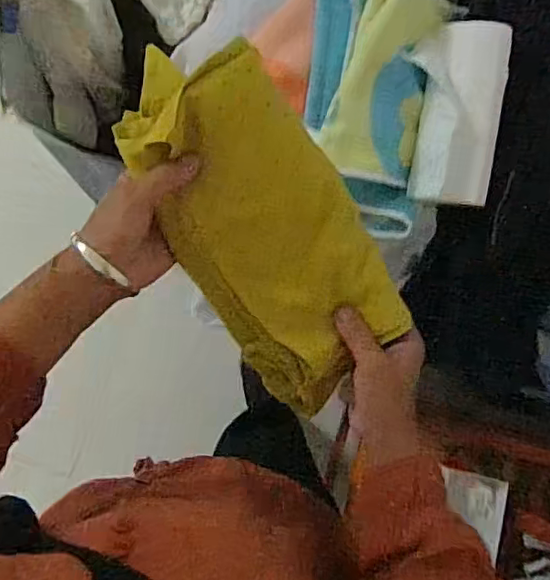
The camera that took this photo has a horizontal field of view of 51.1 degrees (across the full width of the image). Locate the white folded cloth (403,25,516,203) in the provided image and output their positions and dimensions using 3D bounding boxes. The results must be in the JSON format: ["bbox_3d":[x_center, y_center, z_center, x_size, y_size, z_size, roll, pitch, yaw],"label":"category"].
[{"bbox_3d":[0.178,-0.169,0.564,0.089,0.056,0.171,7,82,-3],"label":"white folded cloth"}]

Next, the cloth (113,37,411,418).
[{"bbox_3d":[-0.004,-0.043,0.427,0.132,0.034,0.263,-32,109,-2],"label":"cloth"}]

